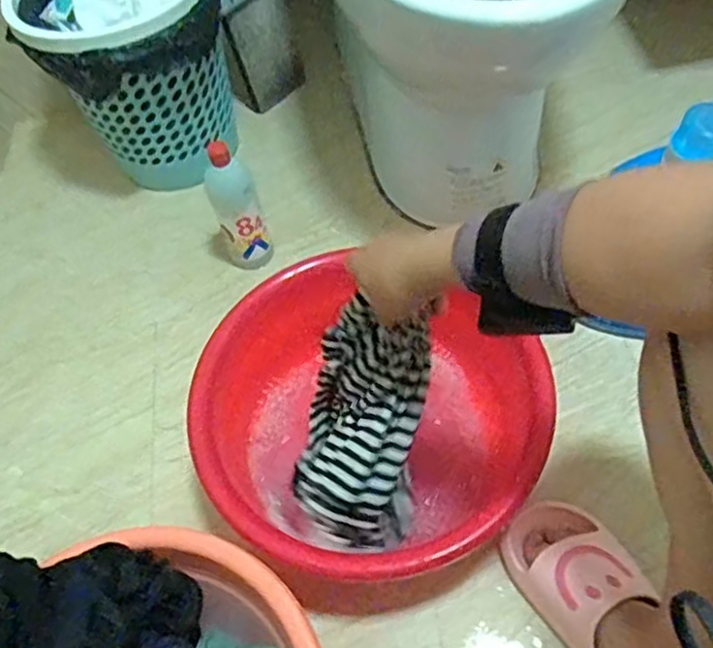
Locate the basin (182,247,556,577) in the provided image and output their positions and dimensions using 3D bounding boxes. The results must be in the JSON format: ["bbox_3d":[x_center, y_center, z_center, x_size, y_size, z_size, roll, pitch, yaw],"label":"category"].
[{"bbox_3d":[0.018,0.120,0.735,0.335,0.142,0.313,-2,57,3],"label":"basin"}]

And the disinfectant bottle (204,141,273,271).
[{"bbox_3d":[-0.155,-0.151,0.889,0.060,0.201,0.056,-2,57,3],"label":"disinfectant bottle"}]

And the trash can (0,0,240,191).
[{"bbox_3d":[-0.308,-0.367,0.988,0.248,0.294,0.256,-3,55,4],"label":"trash can"}]

